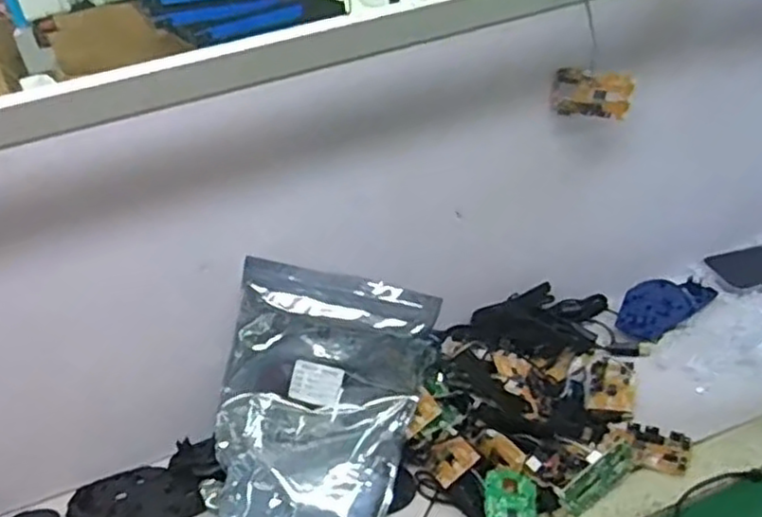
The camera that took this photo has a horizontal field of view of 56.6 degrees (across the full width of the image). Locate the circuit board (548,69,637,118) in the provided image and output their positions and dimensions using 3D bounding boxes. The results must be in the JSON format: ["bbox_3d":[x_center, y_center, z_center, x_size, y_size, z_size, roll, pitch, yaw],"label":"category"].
[{"bbox_3d":[0.212,-0.165,0.712,0.078,0.045,0.020,7,28,9],"label":"circuit board"}]

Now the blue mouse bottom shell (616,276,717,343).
[{"bbox_3d":[0.334,0.051,0.845,0.139,0.021,0.071,-25,36,-28],"label":"blue mouse bottom shell"}]

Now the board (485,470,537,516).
[{"bbox_3d":[0.113,0.219,0.613,0.045,0.012,0.075,8,40,-2],"label":"board"}]

